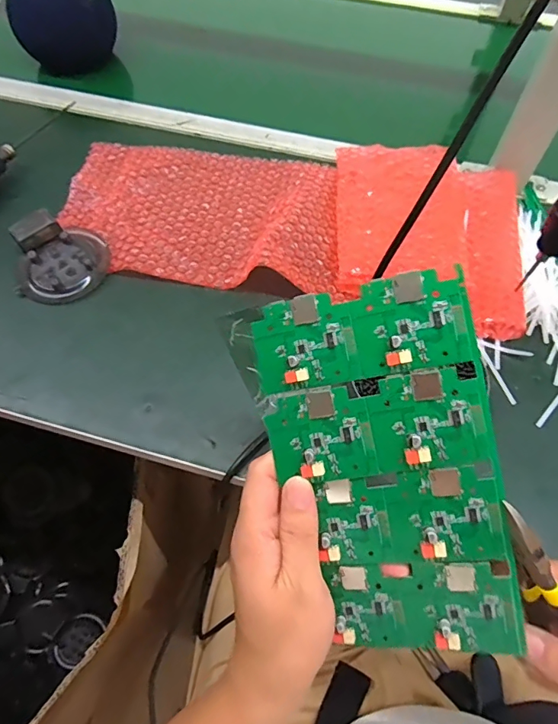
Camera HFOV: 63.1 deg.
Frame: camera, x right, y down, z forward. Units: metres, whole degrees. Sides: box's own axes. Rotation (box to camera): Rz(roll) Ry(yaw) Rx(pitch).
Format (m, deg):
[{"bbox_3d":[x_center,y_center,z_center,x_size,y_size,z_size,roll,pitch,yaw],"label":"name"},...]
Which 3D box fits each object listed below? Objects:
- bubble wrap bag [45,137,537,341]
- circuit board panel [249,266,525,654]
[{"bbox_3d":[0.008,-0.168,0.483,0.469,0.032,0.224,11,60,5],"label":"bubble wrap bag"},{"bbox_3d":[0.060,0.062,0.257,0.119,0.010,0.208,-11,92,15],"label":"circuit board panel"}]

